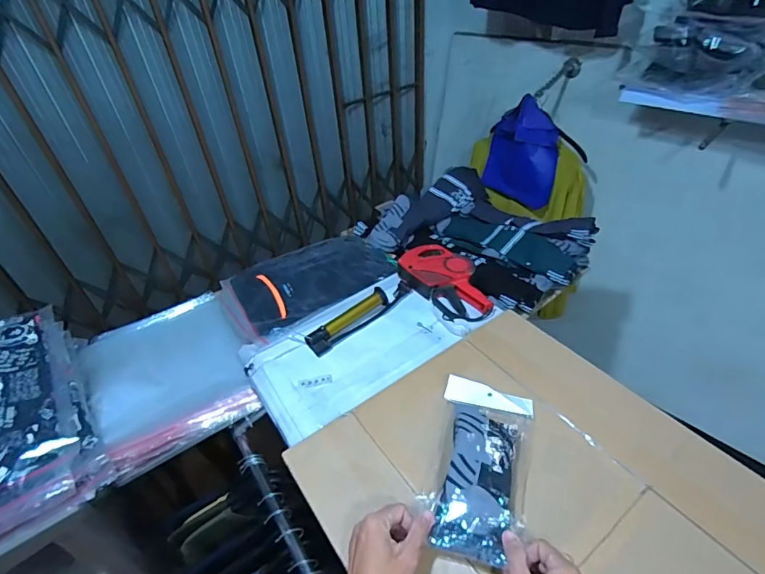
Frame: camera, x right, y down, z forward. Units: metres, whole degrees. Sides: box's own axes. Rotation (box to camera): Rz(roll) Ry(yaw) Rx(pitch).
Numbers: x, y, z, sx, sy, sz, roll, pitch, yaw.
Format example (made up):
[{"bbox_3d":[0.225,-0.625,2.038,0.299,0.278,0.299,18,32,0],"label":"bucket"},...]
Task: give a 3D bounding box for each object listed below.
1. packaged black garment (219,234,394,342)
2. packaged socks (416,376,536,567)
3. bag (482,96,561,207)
[{"bbox_3d":[-0.170,-0.021,1.038,0.399,0.053,0.267,-28,45,-25],"label":"packaged black garment"},{"bbox_3d":[0.138,0.245,0.612,0.129,0.045,0.255,9,37,16],"label":"packaged socks"},{"bbox_3d":[0.464,-0.441,1.445,0.232,0.320,0.128,10,42,17],"label":"bag"}]

